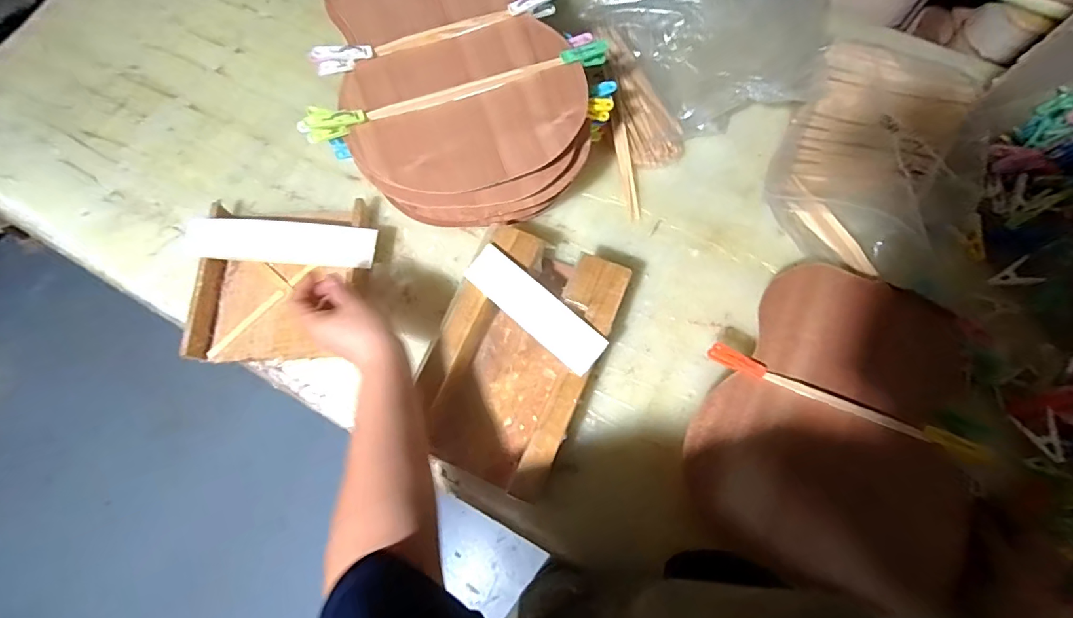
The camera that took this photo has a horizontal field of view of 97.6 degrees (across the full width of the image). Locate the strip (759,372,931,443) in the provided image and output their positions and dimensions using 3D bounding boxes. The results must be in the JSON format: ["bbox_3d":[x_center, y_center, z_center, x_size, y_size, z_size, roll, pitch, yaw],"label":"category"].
[{"bbox_3d":[0.303,0.095,0.466,0.151,0.011,0.013,23,73,10],"label":"strip"}]

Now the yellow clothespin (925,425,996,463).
[{"bbox_3d":[0.397,0.129,0.441,0.055,0.012,0.015,29,74,12],"label":"yellow clothespin"}]

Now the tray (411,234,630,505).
[{"bbox_3d":[-0.023,0.049,0.522,0.168,0.062,0.261,22,73,10],"label":"tray"}]

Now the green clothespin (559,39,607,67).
[{"bbox_3d":[0.052,-0.272,0.506,0.054,0.026,0.017,-15,70,-17],"label":"green clothespin"}]

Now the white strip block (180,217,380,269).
[{"bbox_3d":[-0.332,-0.087,0.602,0.270,0.010,0.056,5,81,10],"label":"white strip block"}]

